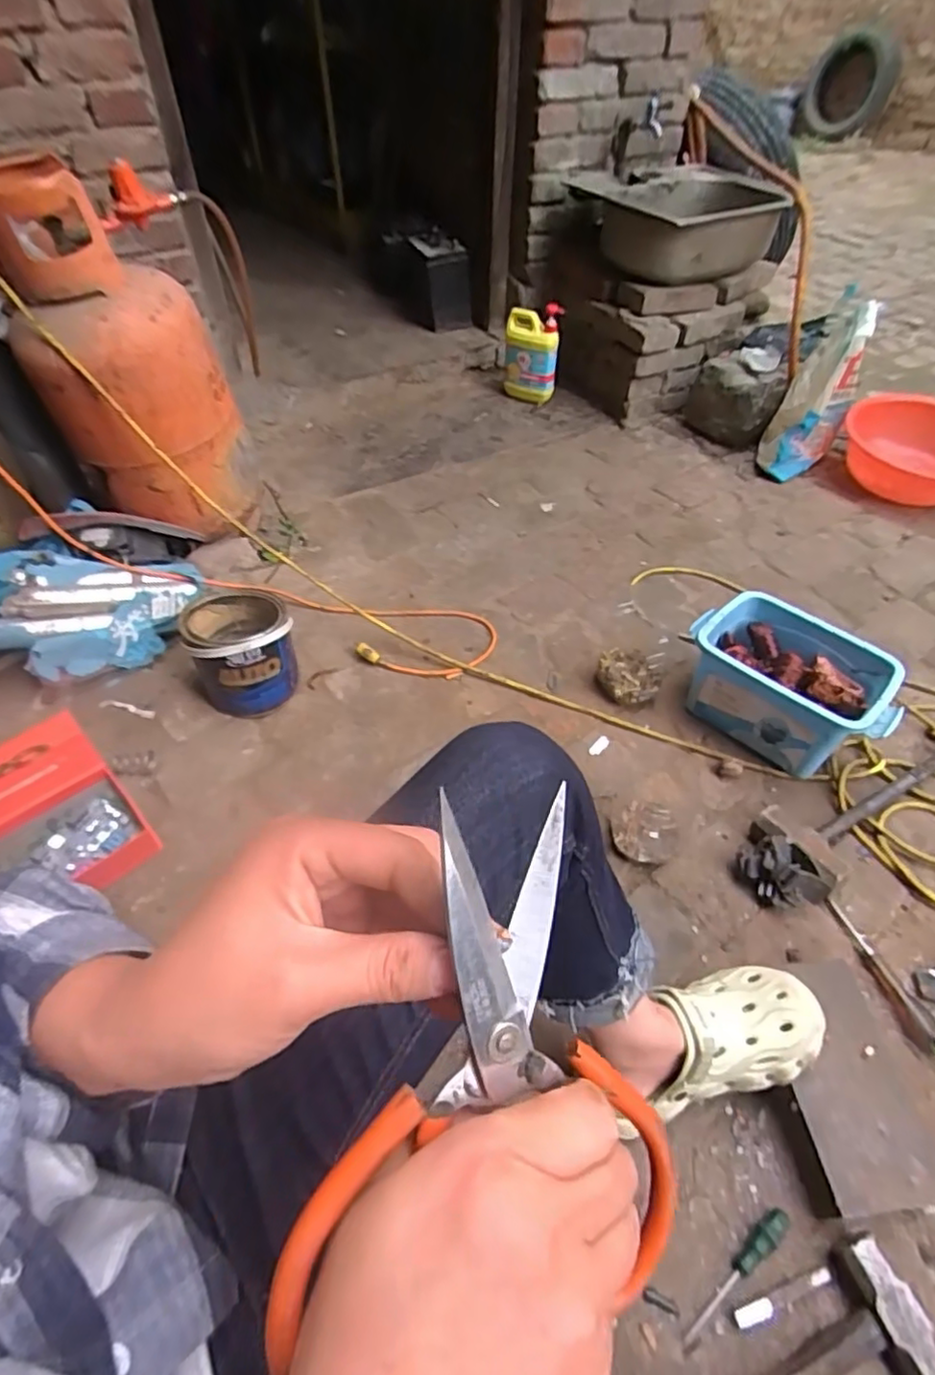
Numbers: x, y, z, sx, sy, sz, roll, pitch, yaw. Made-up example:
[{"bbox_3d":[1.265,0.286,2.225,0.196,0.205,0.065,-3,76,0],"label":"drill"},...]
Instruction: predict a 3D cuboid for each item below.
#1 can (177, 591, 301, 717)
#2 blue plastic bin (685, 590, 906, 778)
[{"bbox_3d":[-0.375,-0.057,1.047,0.150,0.165,0.188,-19,47,-22],"label":"can"},{"bbox_3d":[0.473,0.000,0.949,0.288,0.153,0.170,33,50,28],"label":"blue plastic bin"}]

